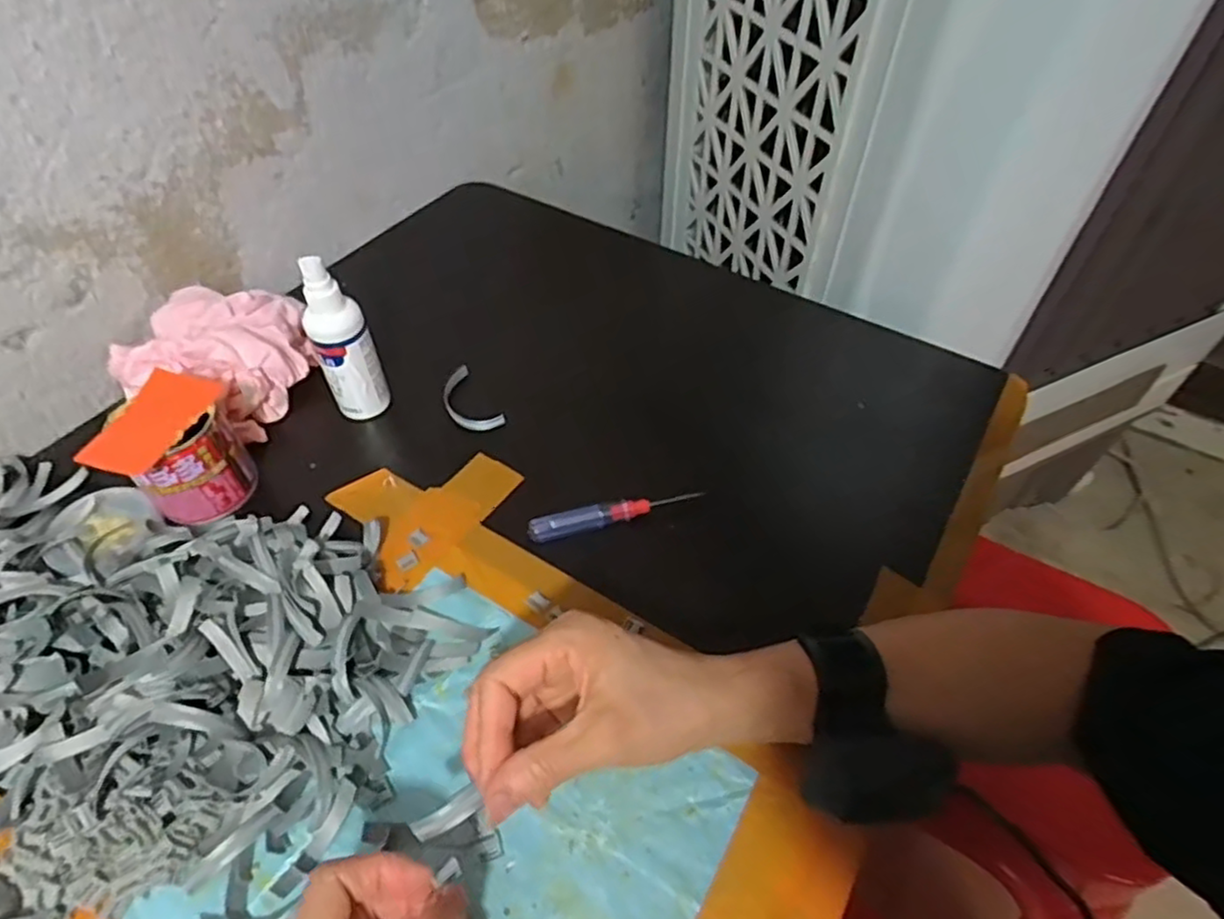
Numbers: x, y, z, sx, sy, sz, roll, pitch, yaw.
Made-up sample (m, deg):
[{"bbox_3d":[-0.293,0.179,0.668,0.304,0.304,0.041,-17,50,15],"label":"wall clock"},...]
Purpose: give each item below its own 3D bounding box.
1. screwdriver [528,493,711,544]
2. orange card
[{"bbox_3d":[0.001,0.036,0.459,0.116,0.010,0.015,-13,51,-9],"label":"screwdriver"},{"bbox_3d":[-0.287,-0.028,0.430,0.051,0.008,0.090,11,49,8],"label":"orange card"}]

